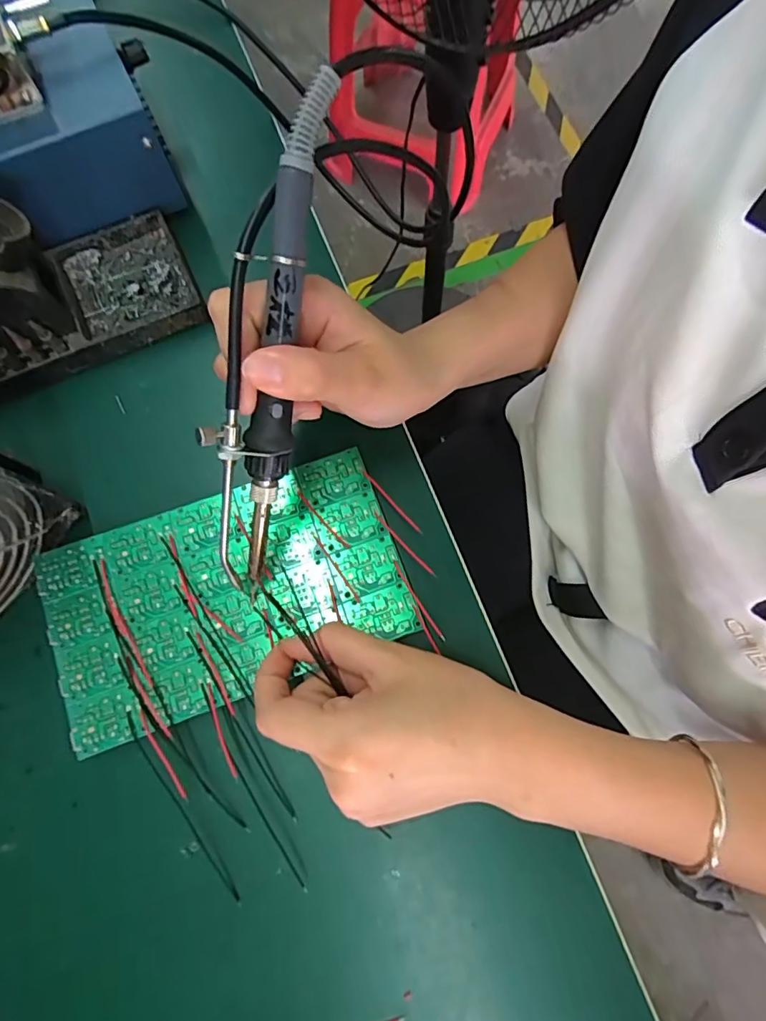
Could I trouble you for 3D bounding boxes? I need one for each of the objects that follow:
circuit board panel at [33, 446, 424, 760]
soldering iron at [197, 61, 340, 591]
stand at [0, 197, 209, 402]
[{"bbox_3d":[-0.079,0.040,0.258,0.172,0.005,0.100,-19,78,-6],"label":"circuit board panel"},{"bbox_3d":[-0.048,-0.056,0.206,0.029,0.029,0.197,13,111,2],"label":"soldering iron"},{"bbox_3d":[-0.190,-0.124,0.279,0.155,0.067,0.077,-25,78,-7],"label":"stand"}]

